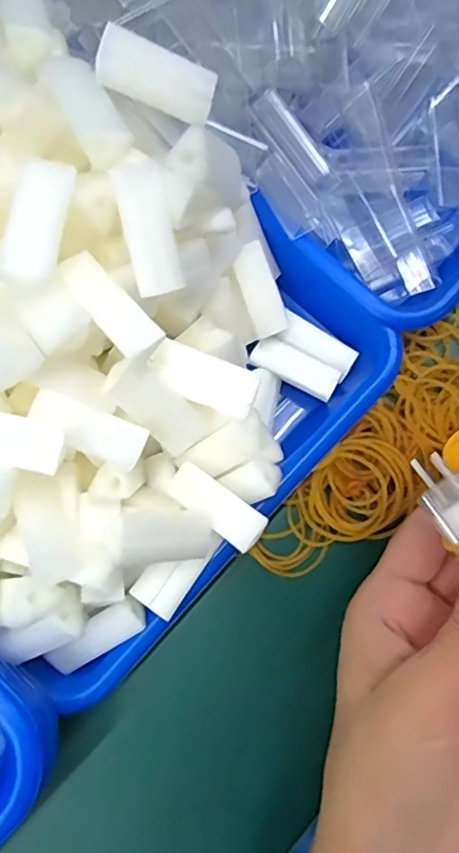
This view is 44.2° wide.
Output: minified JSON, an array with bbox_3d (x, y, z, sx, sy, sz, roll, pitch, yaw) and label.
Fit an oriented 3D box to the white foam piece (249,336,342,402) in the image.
[{"bbox_3d":[0.034,-0.031,0.289,0.045,0.008,0.020,32,80,7],"label":"white foam piece"}]

